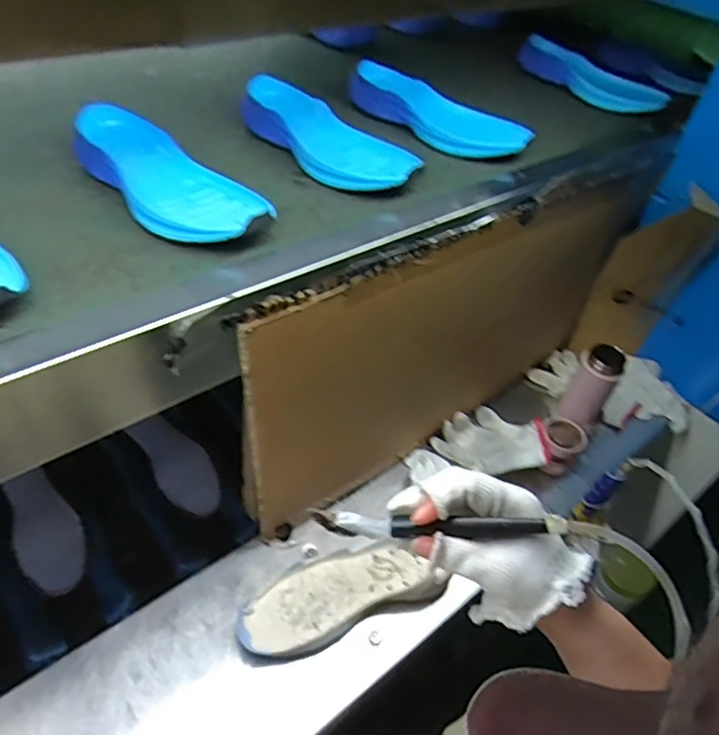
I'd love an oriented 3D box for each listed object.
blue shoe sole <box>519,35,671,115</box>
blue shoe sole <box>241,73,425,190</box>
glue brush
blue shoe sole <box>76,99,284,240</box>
[{"bbox_3d":[0.362,-0.463,0.908,0.031,0.066,0.247,-31,55,-30],"label":"blue shoe sole"},{"bbox_3d":[-0.038,-0.267,0.659,0.254,0.049,0.102,37,53,28],"label":"blue shoe sole"},{"bbox_3d":[0.050,0.100,0.375,0.162,0.023,0.012,-4,44,11],"label":"glue brush"},{"bbox_3d":[-0.187,-0.188,0.560,0.103,0.048,0.262,-31,55,-30],"label":"blue shoe sole"}]

